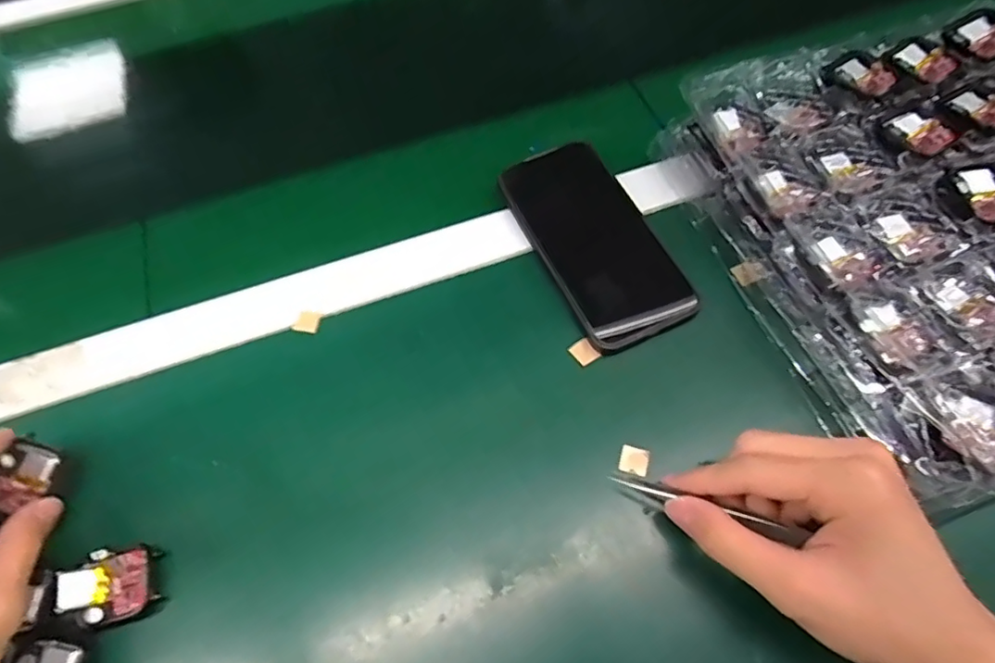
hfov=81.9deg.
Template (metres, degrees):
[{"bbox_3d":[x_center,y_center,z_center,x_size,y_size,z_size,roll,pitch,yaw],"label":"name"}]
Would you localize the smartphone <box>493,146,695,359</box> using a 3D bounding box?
[{"bbox_3d":[0.066,-0.063,0.389,0.076,0.012,0.152,-25,69,-6],"label":"smartphone"}]

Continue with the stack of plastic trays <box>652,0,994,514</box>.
[{"bbox_3d":[0.282,-0.075,0.357,0.272,0.054,0.295,-18,62,-7],"label":"stack of plastic trays"}]

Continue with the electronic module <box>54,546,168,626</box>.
[{"bbox_3d":[-0.204,0.133,0.301,0.048,0.010,0.036,-10,61,-3],"label":"electronic module"}]

